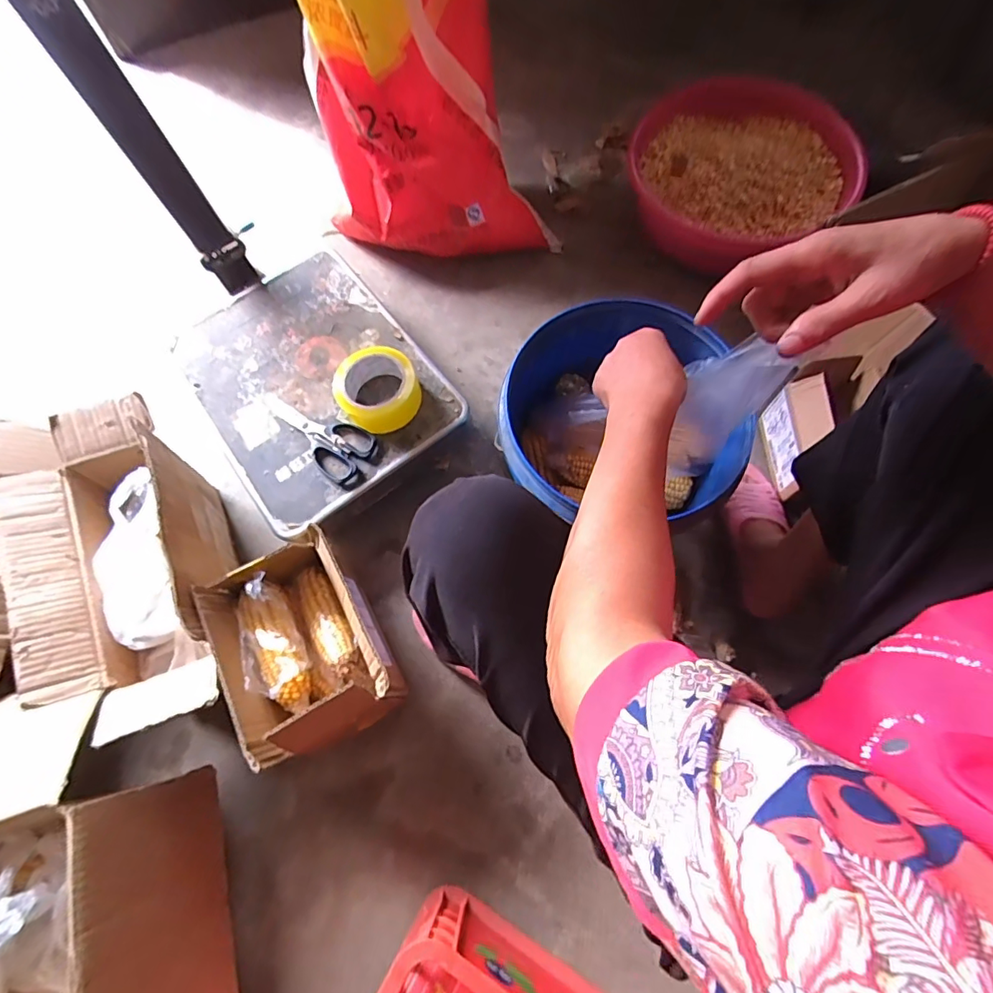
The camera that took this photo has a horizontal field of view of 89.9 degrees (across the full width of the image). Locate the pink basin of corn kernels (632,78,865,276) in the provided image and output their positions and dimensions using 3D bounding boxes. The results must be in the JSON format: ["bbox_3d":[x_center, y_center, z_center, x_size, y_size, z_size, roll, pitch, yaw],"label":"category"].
[{"bbox_3d":[0.411,-0.560,0.861,0.326,0.141,0.328,-1,70,2],"label":"pink basin of corn kernels"}]

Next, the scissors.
[{"bbox_3d":[-0.263,-0.082,0.697,0.187,0.013,0.080,22,72,10],"label":"scissors"}]

